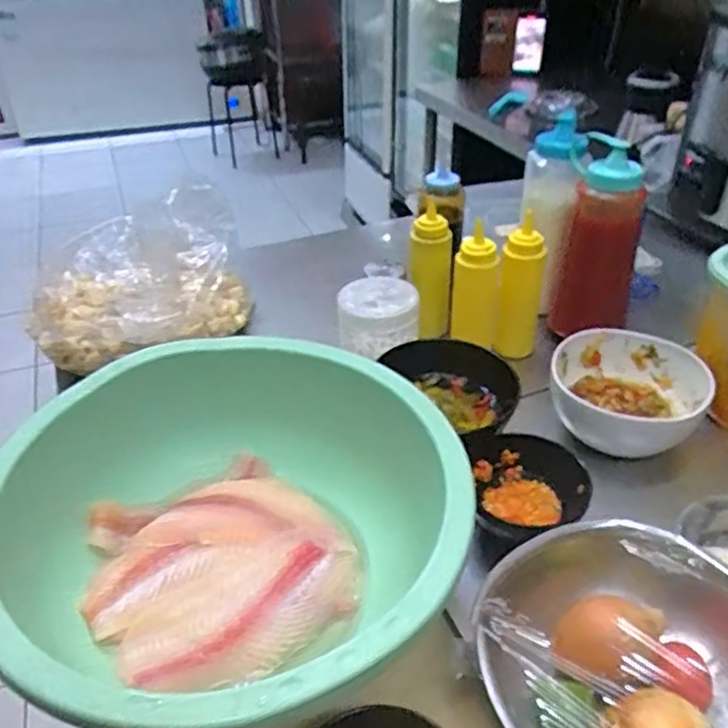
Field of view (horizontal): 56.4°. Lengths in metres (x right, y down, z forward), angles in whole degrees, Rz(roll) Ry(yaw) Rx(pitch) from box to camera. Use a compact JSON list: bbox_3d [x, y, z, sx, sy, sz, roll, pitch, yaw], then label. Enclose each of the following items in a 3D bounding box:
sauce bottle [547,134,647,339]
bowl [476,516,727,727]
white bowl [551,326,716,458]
[{"bbox_3d":[0.270,-0.139,0.783,0.093,0.199,0.093,12,38,16],"label":"sauce bottle"},{"bbox_3d":[0.194,0.217,0.464,0.197,0.082,0.210,0,36,0],"label":"bowl"},{"bbox_3d":[0.277,0.028,0.714,0.144,0.077,0.144,0,36,0],"label":"white bowl"}]

